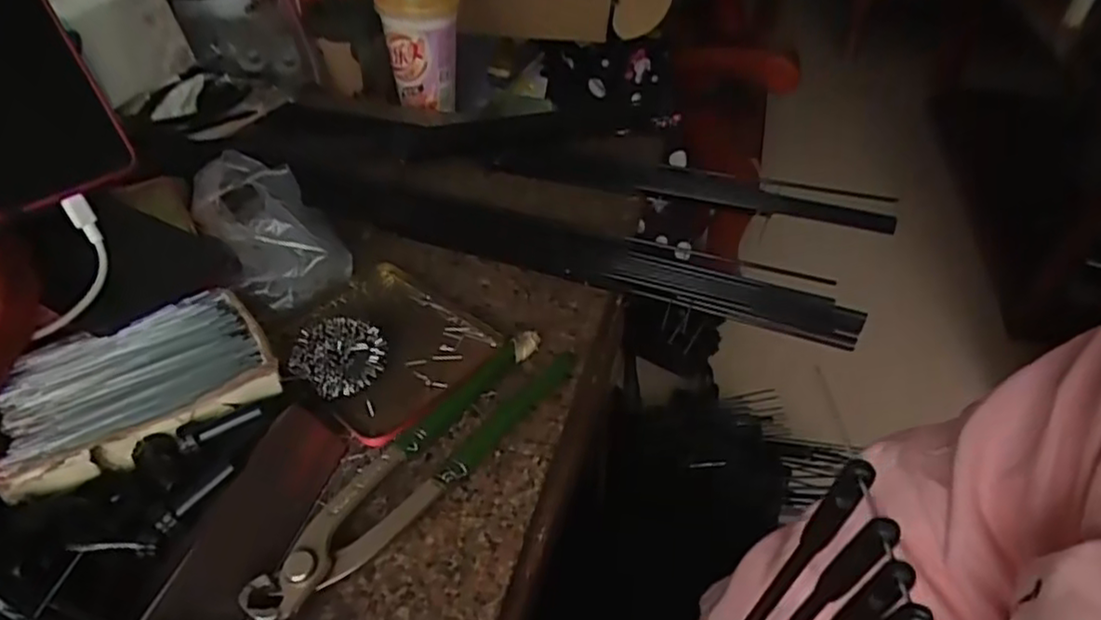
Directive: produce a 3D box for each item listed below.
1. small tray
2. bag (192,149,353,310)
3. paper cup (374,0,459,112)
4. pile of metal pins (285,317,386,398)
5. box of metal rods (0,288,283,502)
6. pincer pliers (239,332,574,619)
[{"bbox_3d":[-0.099,0.019,0.412,0.113,0.008,0.104,29,51,29],"label":"small tray"},{"bbox_3d":[-0.176,-0.055,0.449,0.078,0.048,0.118,-26,48,-24],"label":"bag"},{"bbox_3d":[-0.129,-0.278,0.707,0.078,0.156,0.076,-9,43,-7],"label":"paper cup"},{"bbox_3d":[-0.117,0.026,0.391,0.050,0.017,0.048,-1,43,1],"label":"pile of metal pins"},{"bbox_3d":[-0.207,0.038,0.353,0.120,0.024,0.084,-28,48,-25],"label":"box of metal rods"},{"bbox_3d":[-0.063,0.069,0.347,0.044,0.020,0.202,27,50,28],"label":"pincer pliers"}]

